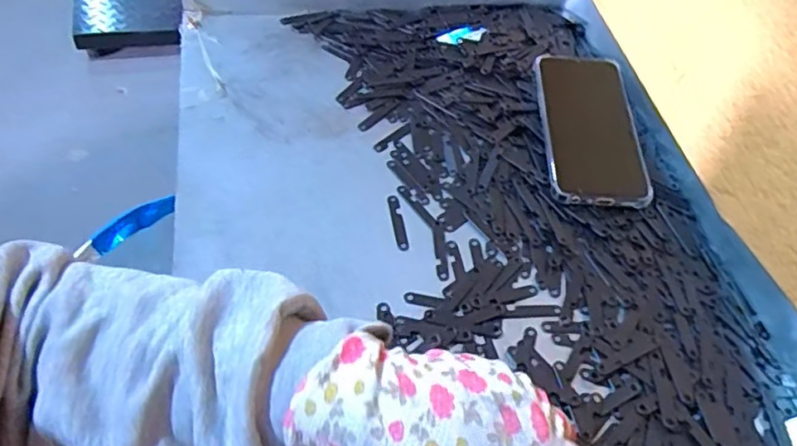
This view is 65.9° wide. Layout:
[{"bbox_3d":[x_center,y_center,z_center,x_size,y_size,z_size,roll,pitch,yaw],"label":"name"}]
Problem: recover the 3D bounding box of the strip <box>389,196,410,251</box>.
[{"bbox_3d":[0.000,-0.001,0.459,0.008,0.004,0.052,-4,52,-12],"label":"strip"}]

